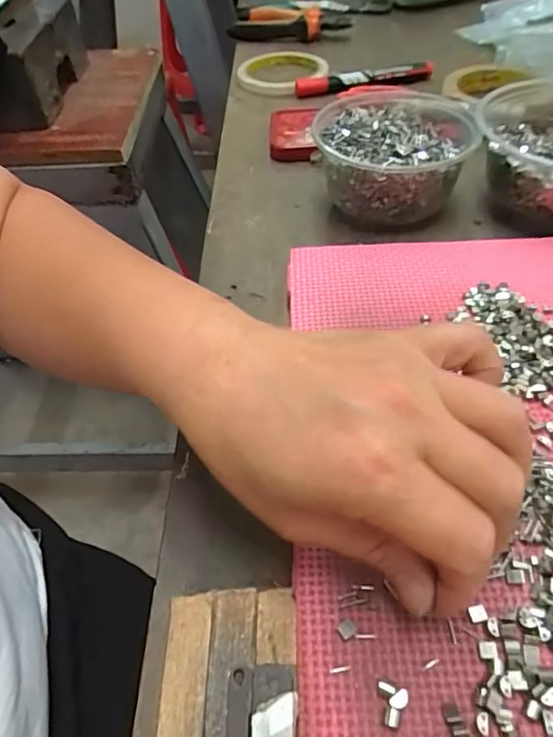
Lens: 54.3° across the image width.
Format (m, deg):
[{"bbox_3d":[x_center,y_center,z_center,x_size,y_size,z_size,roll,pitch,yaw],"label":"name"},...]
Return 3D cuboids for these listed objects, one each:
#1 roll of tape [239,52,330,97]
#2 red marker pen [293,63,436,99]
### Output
[{"bbox_3d":[0.007,-0.327,0.591,0.096,0.016,0.101,-1,49,1],"label":"roll of tape"},{"bbox_3d":[0.093,-0.301,0.559,0.147,0.019,0.022,-10,49,-6],"label":"red marker pen"}]

